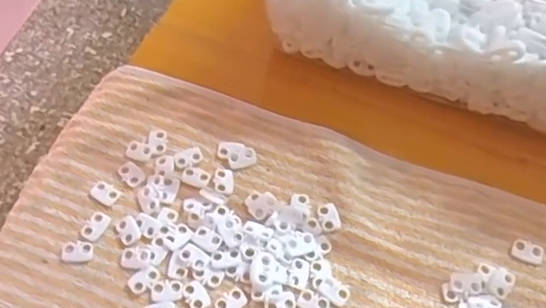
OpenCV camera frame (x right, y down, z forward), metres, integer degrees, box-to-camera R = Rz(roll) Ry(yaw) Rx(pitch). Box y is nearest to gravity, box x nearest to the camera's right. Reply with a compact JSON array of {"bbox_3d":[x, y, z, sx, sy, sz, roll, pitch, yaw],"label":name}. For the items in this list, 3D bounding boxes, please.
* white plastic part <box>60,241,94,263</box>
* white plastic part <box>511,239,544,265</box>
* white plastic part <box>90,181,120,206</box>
[{"bbox_3d":[-0.119,0.059,0.348,0.018,0.004,0.013,1,61,-3],"label":"white plastic part"},{"bbox_3d":[0.159,0.061,0.358,0.019,0.004,0.012,20,61,8],"label":"white plastic part"},{"bbox_3d":[-0.108,0.025,0.369,0.018,0.004,0.013,26,62,11],"label":"white plastic part"}]

